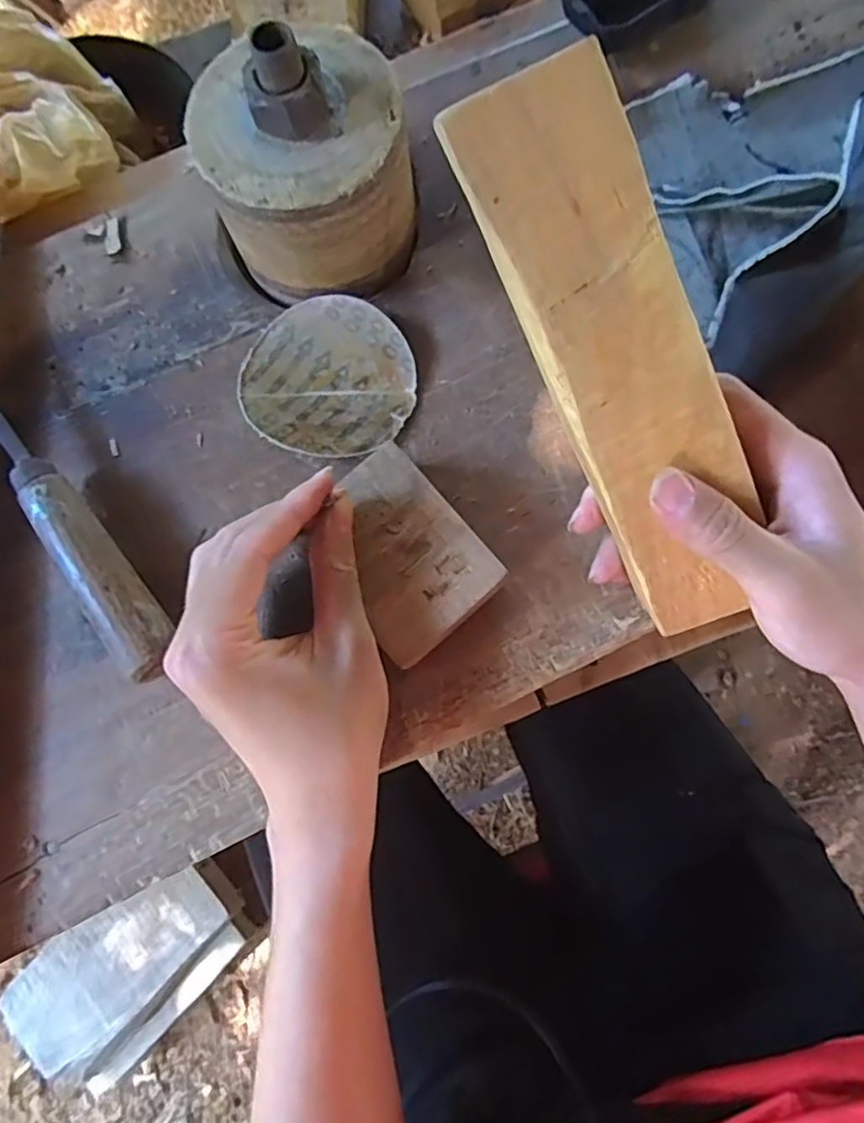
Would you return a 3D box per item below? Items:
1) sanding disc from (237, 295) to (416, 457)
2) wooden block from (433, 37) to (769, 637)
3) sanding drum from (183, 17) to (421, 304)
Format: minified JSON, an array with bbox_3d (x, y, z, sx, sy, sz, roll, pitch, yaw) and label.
[{"bbox_3d":[-0.056,-0.095,0.341,0.089,0.015,0.084,0,77,1],"label":"sanding disc"},{"bbox_3d":[0.071,-0.062,0.234,0.051,0.018,0.203,-30,112,-5],"label":"wooden block"},{"bbox_3d":[-0.060,-0.197,0.320,0.099,0.096,0.097,-16,77,-2],"label":"sanding drum"}]

